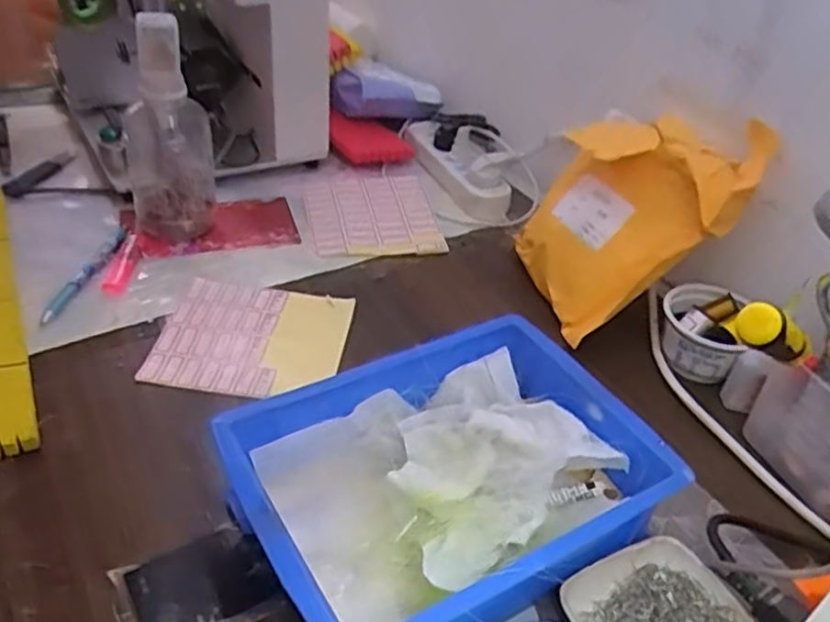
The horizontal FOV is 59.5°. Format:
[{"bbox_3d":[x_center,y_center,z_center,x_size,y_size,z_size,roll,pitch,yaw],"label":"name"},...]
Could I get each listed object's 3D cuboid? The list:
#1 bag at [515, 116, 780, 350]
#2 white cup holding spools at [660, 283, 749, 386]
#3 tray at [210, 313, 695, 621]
[{"bbox_3d":[0.173,-0.083,0.652,0.051,0.192,0.152,7,46,-52],"label":"bag"},{"bbox_3d":[0.239,0.017,0.615,0.061,0.053,0.072,12,37,9],"label":"white cup holding spools"},{"bbox_3d":[0.022,0.110,0.459,0.249,0.071,0.182,-16,42,-26],"label":"tray"}]

